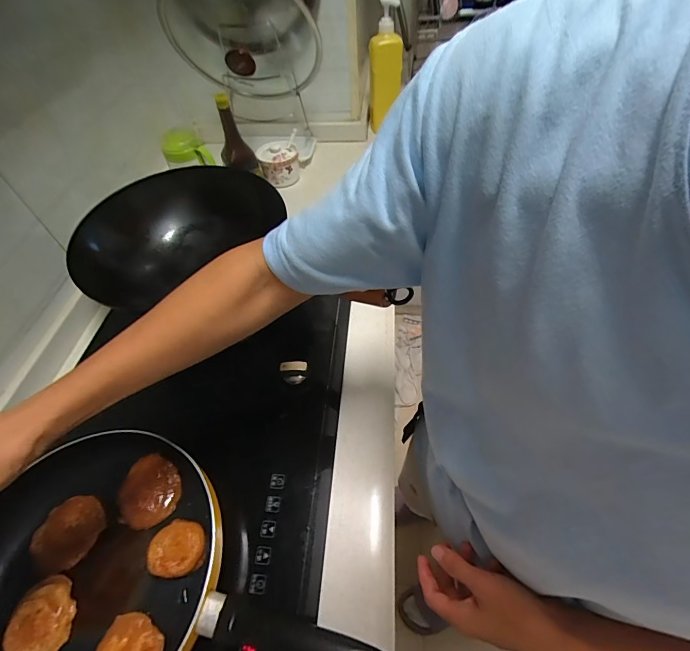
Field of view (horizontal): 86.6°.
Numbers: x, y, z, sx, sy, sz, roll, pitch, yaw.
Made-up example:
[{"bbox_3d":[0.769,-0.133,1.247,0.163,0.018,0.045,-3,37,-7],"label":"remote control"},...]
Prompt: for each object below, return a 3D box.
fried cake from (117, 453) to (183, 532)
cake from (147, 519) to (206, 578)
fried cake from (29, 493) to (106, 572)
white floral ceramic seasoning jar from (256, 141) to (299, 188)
[{"bbox_3d":[-0.242,0.200,0.449,0.070,0.011,0.083,-25,58,-12],"label":"fried cake"},{"bbox_3d":[-0.186,0.250,0.410,0.060,0.015,0.053,6,57,8],"label":"cake"},{"bbox_3d":[-0.324,0.238,0.425,0.074,0.014,0.073,-2,56,3],"label":"fried cake"},{"bbox_3d":[-0.155,-0.385,0.874,0.098,0.078,0.074,-16,57,-7],"label":"white floral ceramic seasoning jar"}]

